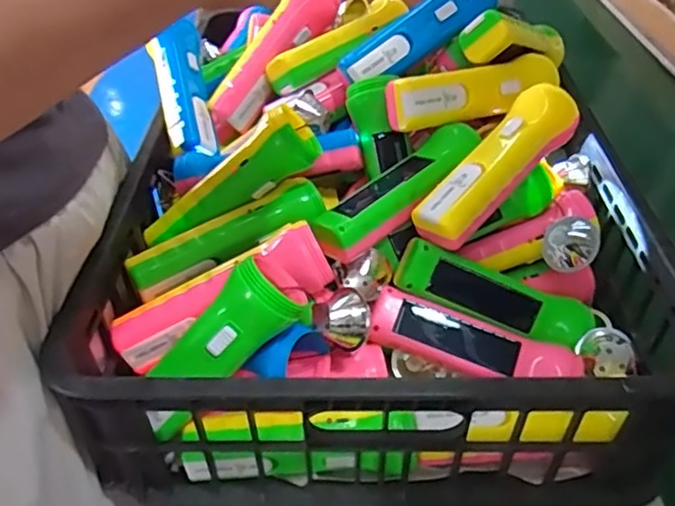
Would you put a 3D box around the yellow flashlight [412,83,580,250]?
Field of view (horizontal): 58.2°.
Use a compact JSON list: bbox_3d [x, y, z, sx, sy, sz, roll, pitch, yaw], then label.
[{"bbox_3d":[0.123,-0.066,0.462,0.045,0.031,0.166,32,67,36],"label":"yellow flashlight"}]

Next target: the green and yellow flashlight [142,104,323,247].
[{"bbox_3d":[-0.089,-0.053,0.471,0.155,0.051,0.046,-33,40,10],"label":"green and yellow flashlight"}]

